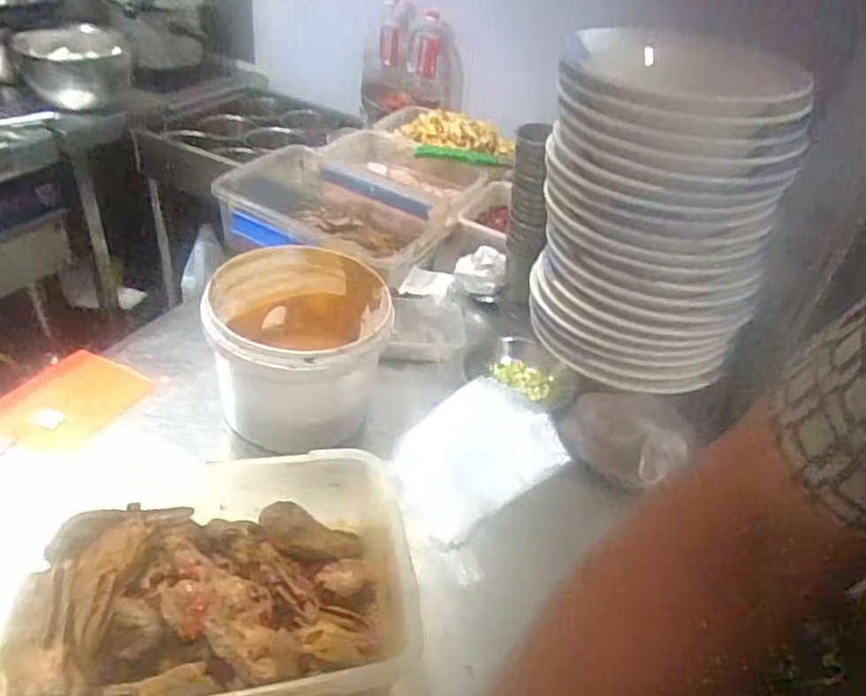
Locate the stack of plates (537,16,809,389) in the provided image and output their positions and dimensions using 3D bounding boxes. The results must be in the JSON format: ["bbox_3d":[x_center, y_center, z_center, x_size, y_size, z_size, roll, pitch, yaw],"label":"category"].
[{"bbox_3d":[0.311,-0.194,0.934,0.289,0.376,0.335,15,37,11],"label":"stack of plates"}]

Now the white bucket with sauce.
[{"bbox_3d":[-0.169,-0.001,0.854,0.205,0.172,0.222,5,36,-3],"label":"white bucket with sauce"}]

